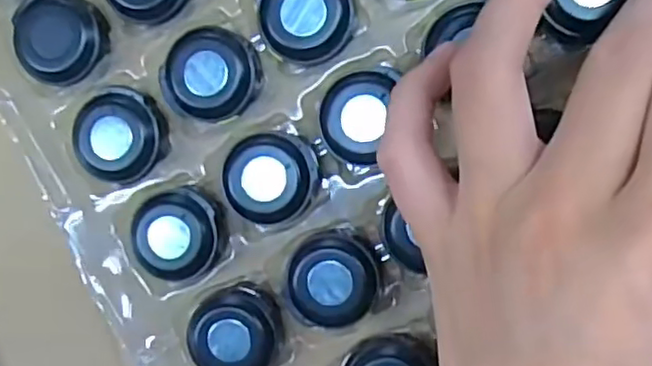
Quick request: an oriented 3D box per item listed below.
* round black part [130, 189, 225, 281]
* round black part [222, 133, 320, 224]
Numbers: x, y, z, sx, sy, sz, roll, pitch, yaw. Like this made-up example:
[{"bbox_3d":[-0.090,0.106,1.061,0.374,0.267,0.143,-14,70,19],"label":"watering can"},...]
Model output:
[{"bbox_3d":[-0.048,0.016,0.207,0.029,0.006,0.027,1,95,8],"label":"round black part"},{"bbox_3d":[-0.018,-0.001,0.202,0.029,0.005,0.027,1,95,8],"label":"round black part"}]

